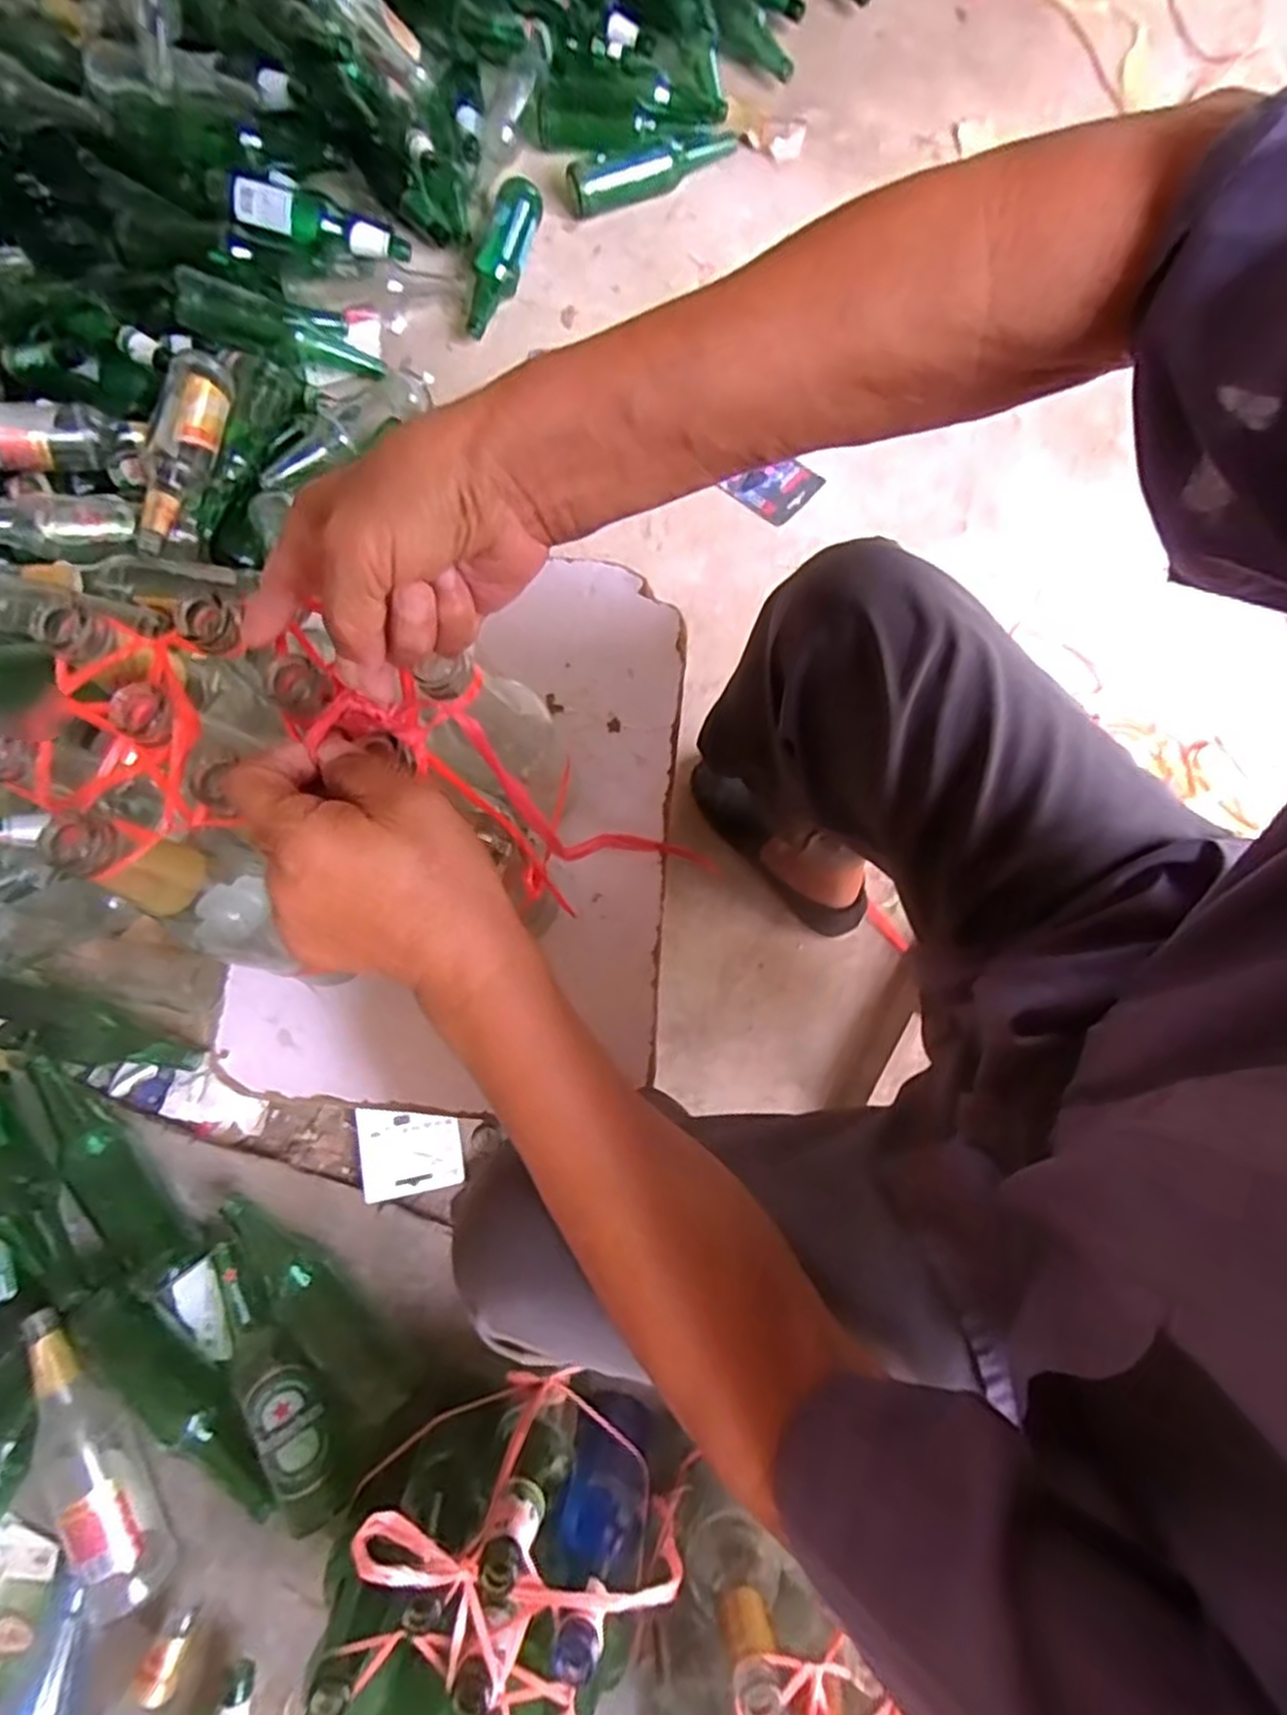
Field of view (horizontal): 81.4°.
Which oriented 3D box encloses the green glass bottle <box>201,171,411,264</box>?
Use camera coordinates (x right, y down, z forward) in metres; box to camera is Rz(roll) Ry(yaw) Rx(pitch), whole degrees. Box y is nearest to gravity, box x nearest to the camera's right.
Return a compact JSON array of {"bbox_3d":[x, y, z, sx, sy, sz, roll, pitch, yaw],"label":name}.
[{"bbox_3d":[-0.448,-0.858,1.006,0.252,0.050,0.062,8,74,-15],"label":"green glass bottle"}]

